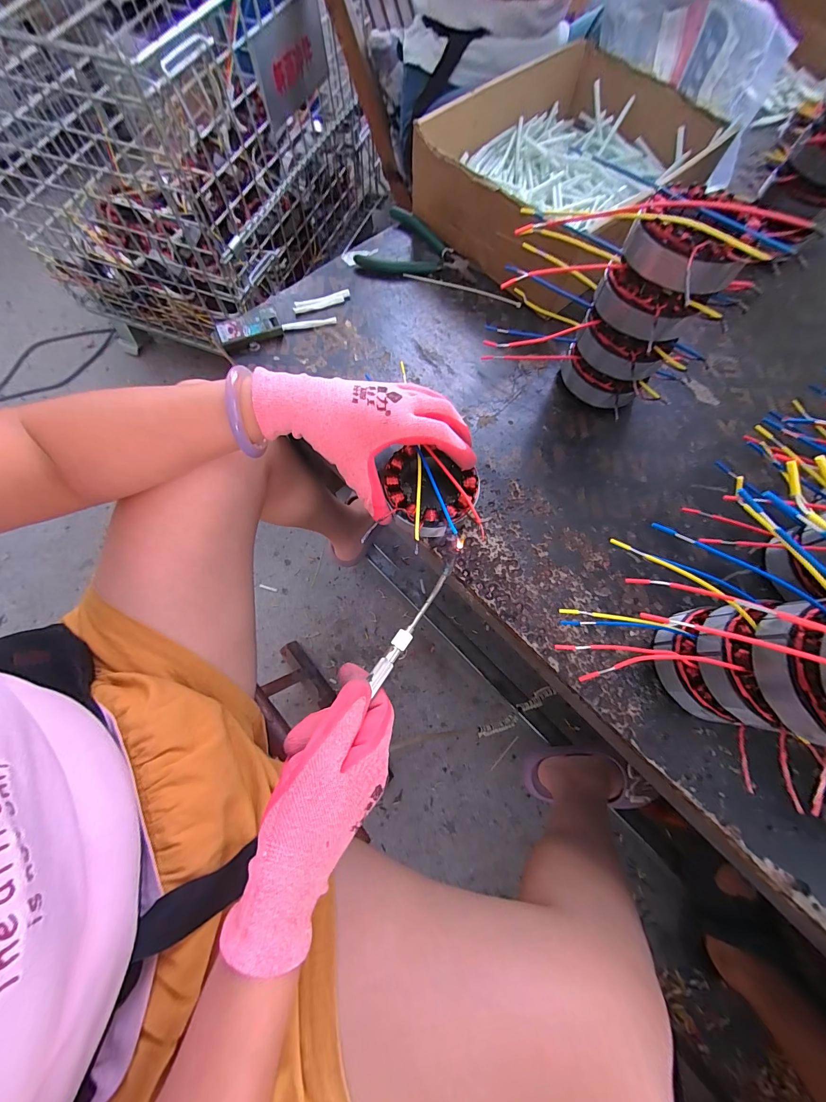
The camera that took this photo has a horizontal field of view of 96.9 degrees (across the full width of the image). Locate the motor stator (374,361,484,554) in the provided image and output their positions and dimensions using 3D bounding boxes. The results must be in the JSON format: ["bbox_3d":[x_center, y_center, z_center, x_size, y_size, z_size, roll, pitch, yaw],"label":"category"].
[{"bbox_3d":[0.016,-0.053,0.337,0.082,0.043,0.088,-13,73,-5],"label":"motor stator"}]

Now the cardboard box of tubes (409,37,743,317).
[{"bbox_3d":[0.195,-0.457,0.448,0.364,0.101,0.269,-41,77,-13],"label":"cardboard box of tubes"}]

